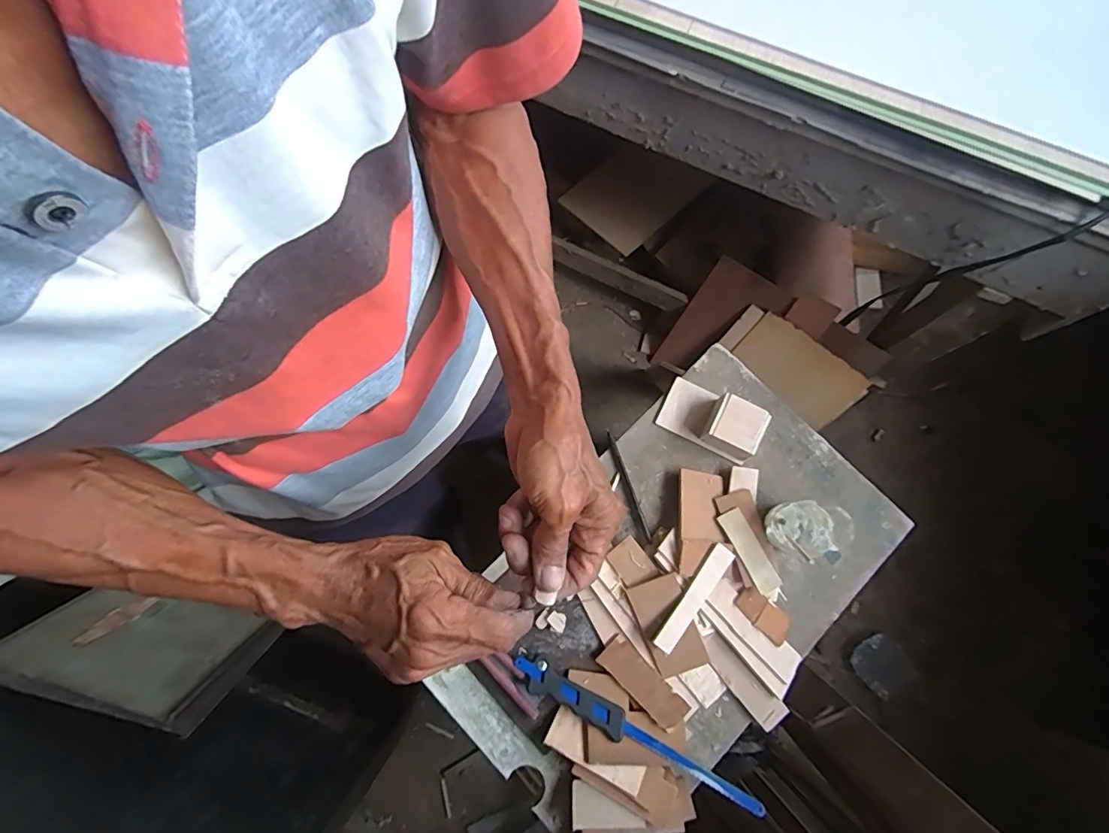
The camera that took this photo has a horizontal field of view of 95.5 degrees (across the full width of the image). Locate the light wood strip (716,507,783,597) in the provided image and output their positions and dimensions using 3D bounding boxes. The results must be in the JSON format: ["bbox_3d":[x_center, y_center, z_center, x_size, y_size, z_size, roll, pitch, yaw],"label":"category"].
[{"bbox_3d":[0.240,0.165,0.622,0.030,0.005,0.103,-27,74,1],"label":"light wood strip"}]

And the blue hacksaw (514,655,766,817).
[{"bbox_3d":[0.087,0.360,0.567,0.297,0.024,0.034,29,78,5],"label":"blue hacksaw"}]

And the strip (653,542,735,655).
[{"bbox_3d":[0.166,0.215,0.598,0.026,0.006,0.140,38,77,2],"label":"strip"}]

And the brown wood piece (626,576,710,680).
[{"bbox_3d":[0.135,0.248,0.597,0.060,0.009,0.107,-20,78,-5],"label":"brown wood piece"}]

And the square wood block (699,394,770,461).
[{"bbox_3d":[0.232,0.014,0.652,0.069,0.047,0.064,26,78,5],"label":"square wood block"}]

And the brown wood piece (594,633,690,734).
[{"bbox_3d":[0.103,0.312,0.591,0.041,0.004,0.111,-43,75,-13],"label":"brown wood piece"}]

